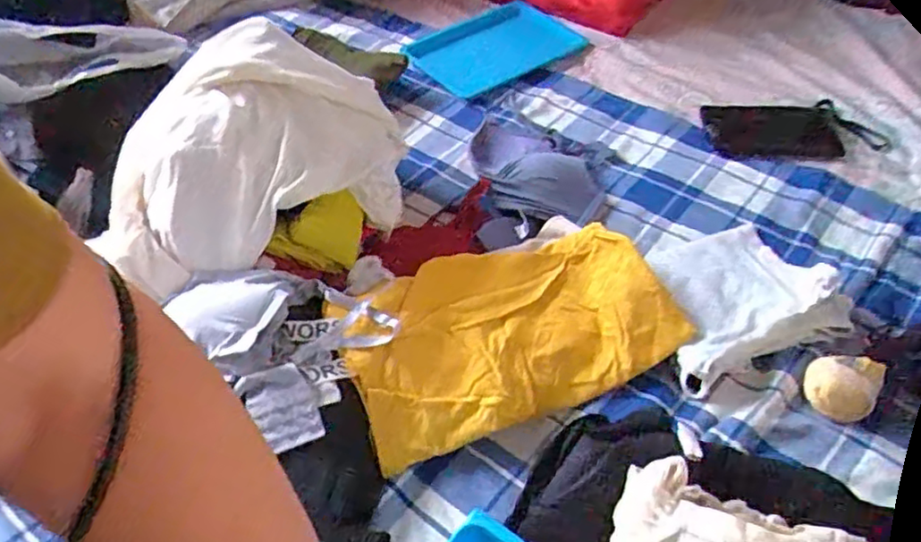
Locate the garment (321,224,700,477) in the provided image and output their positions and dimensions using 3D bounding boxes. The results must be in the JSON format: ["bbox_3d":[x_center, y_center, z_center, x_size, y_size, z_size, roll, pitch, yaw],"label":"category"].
[{"bbox_3d":[0.045,0.053,0.665,0.324,0.068,0.193,-18,48,-12],"label":"garment"}]

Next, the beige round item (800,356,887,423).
[{"bbox_3d":[0.365,0.110,0.629,0.063,0.029,0.064,-2,47,2],"label":"beige round item"}]

